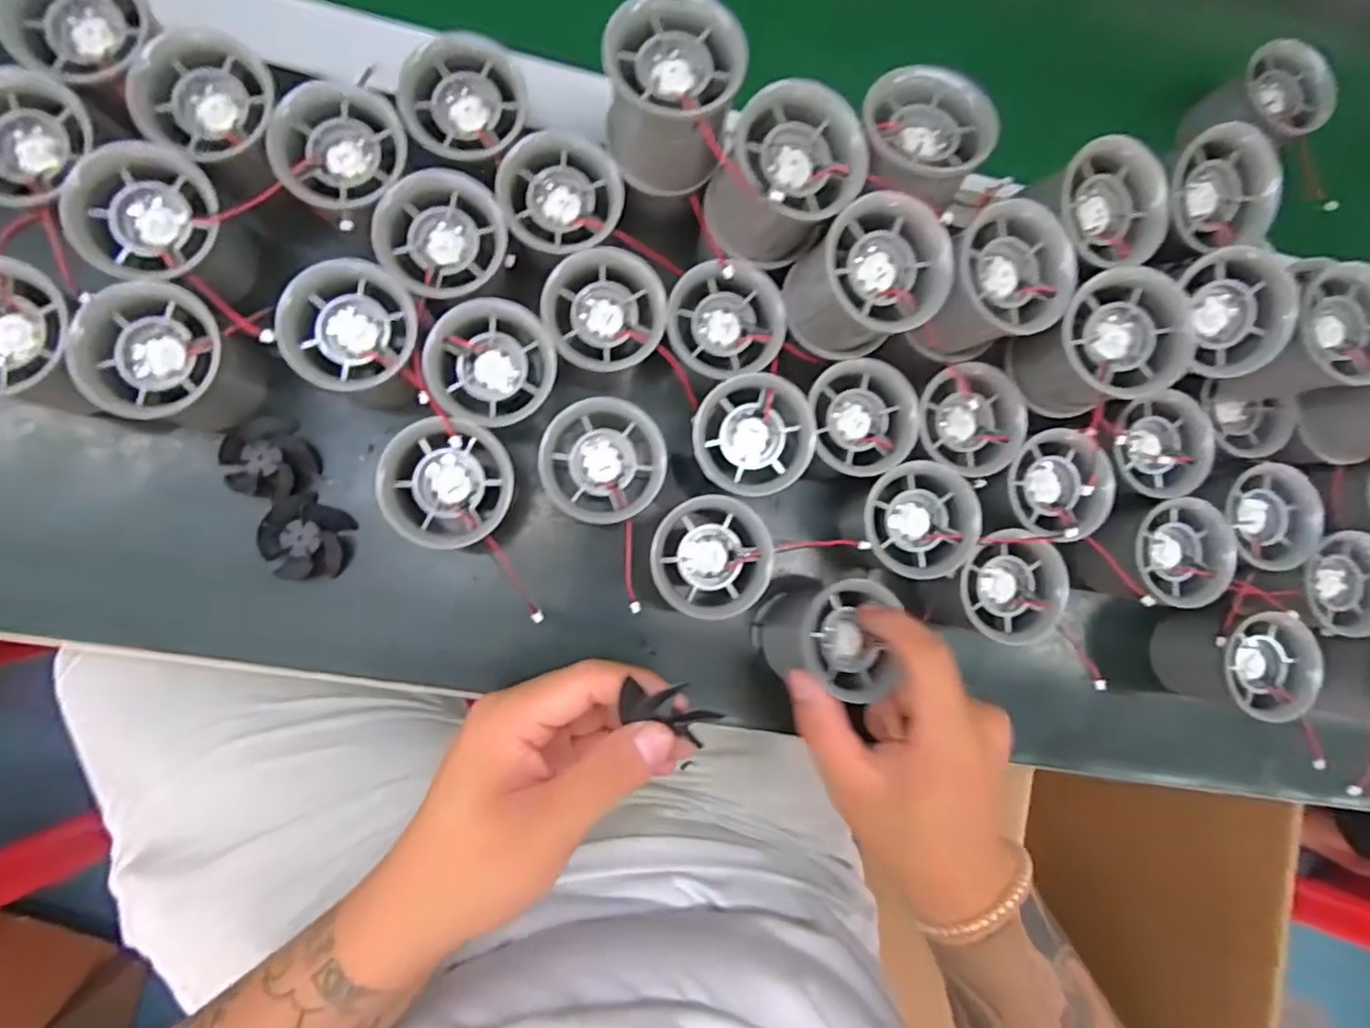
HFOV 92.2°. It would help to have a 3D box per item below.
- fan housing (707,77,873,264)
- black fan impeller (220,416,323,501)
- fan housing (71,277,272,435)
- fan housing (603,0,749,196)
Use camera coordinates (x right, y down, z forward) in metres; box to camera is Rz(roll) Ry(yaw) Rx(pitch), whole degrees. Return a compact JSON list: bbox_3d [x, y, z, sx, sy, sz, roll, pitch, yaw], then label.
[{"bbox_3d":[0.042,-0.145,0.290,0.053,0.057,0.055,1,86,-8],"label":"fan housing"},{"bbox_3d":[-0.203,-0.027,0.326,0.039,0.023,0.039,1,86,-8],"label":"black fan impeller"},{"bbox_3d":[-0.229,-0.068,0.299,0.053,0.051,0.055,1,86,-8],"label":"fan housing"},{"bbox_3d":[-0.007,-0.178,0.283,0.054,0.058,0.050,1,86,-8],"label":"fan housing"}]

